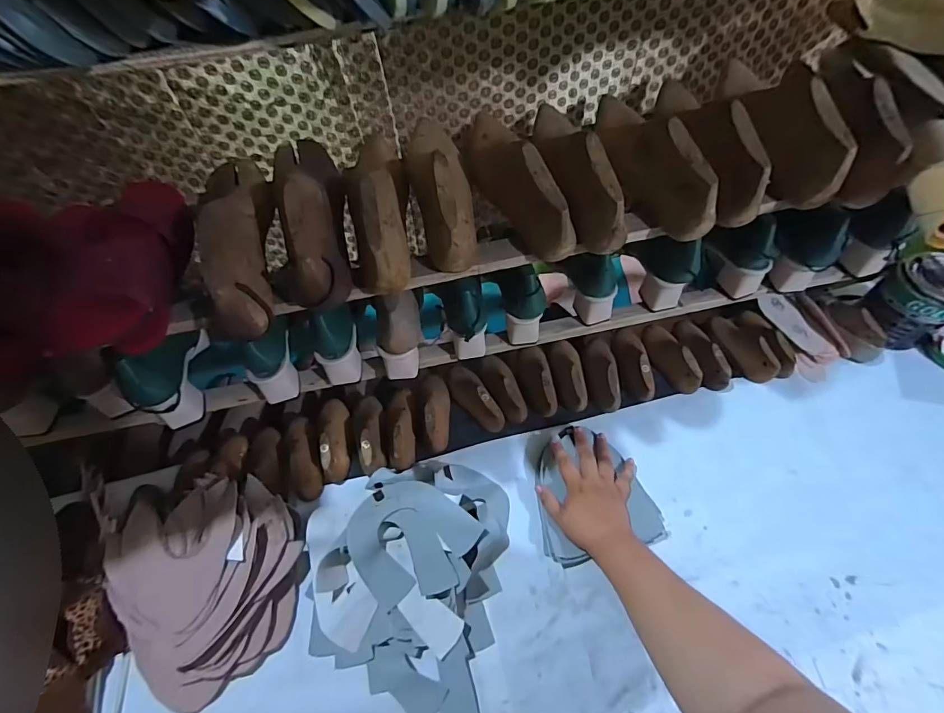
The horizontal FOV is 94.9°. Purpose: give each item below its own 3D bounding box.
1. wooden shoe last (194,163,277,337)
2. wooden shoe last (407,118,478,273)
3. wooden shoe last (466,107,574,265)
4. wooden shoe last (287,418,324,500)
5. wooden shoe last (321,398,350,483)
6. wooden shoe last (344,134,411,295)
[{"bbox_3d":[-0.264,-0.145,0.486,0.074,0.083,0.251,-20,59,-8],"label":"wooden shoe last"},{"bbox_3d":[-0.037,-0.206,0.497,0.061,0.073,0.231,-11,59,-3],"label":"wooden shoe last"},{"bbox_3d":[0.047,-0.219,0.503,0.062,0.077,0.240,-20,59,-8],"label":"wooden shoe last"},{"bbox_3d":[-0.264,0.151,0.670,0.039,0.047,0.138,-18,59,-7],"label":"wooden shoe last"},{"bbox_3d":[-0.219,0.125,0.682,0.049,0.049,0.134,-15,59,-5],"label":"wooden shoe last"},{"bbox_3d":[-0.109,-0.182,0.486,0.060,0.095,0.226,-7,58,0],"label":"wooden shoe last"}]

